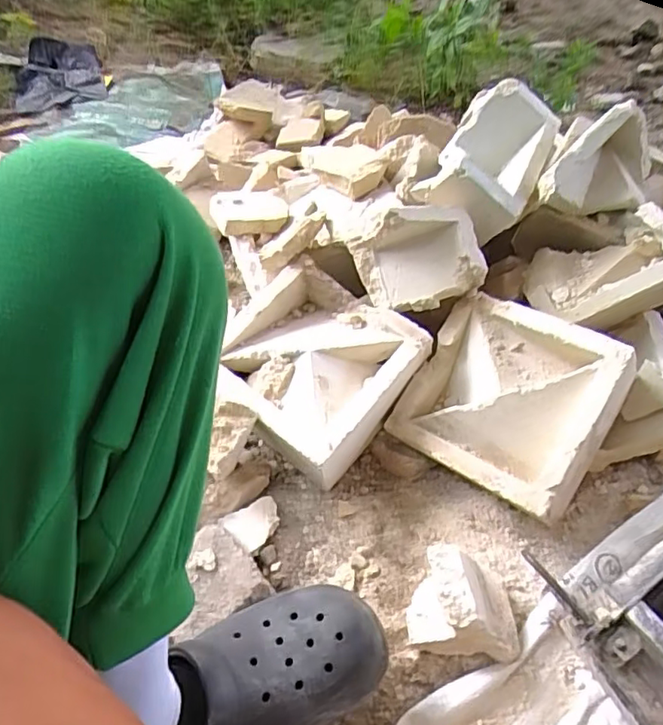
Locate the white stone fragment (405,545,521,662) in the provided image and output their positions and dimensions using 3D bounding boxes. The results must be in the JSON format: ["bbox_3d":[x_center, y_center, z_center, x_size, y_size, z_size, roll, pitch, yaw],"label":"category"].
[{"bbox_3d":[0.124,0.224,0.558,0.101,0.076,0.082,4,51,7],"label":"white stone fragment"}]

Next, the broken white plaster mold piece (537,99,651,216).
[{"bbox_3d":[0.332,-0.246,0.732,0.110,0.087,0.146,22,56,17],"label":"broken white plaster mold piece"}]

